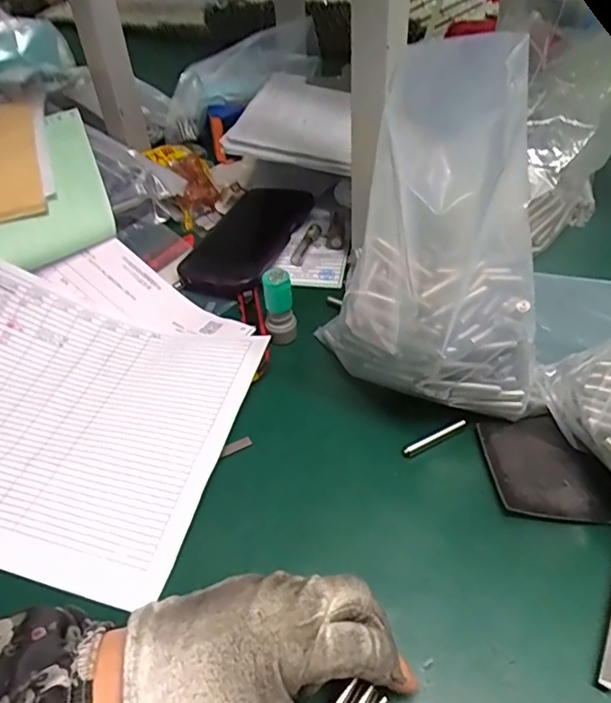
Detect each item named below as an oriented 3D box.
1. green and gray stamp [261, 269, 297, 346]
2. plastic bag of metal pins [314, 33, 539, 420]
[{"bbox_3d":[-0.020,-0.034,0.430,0.022,0.055,0.026,-7,45,-2],"label":"green and gray stamp"},{"bbox_3d":[0.083,-0.046,0.345,0.127,0.185,0.105,-9,45,-4],"label":"plastic bag of metal pins"}]

